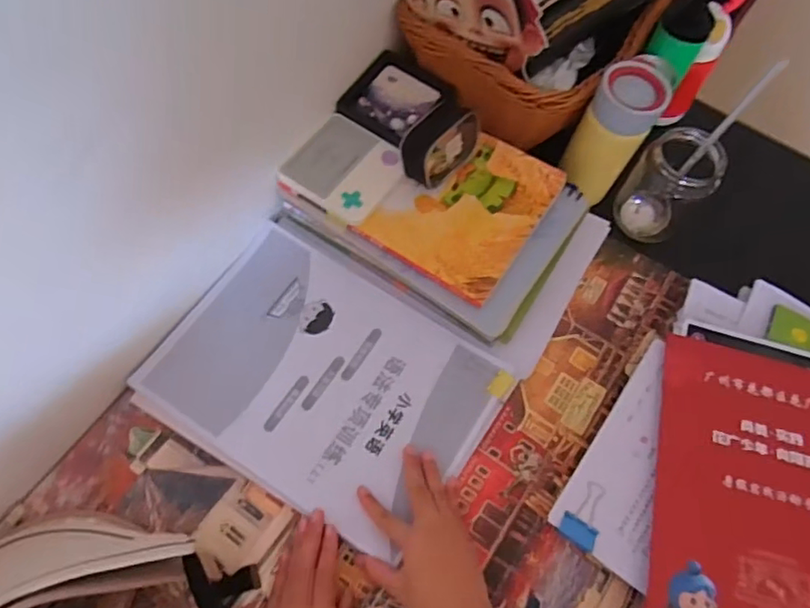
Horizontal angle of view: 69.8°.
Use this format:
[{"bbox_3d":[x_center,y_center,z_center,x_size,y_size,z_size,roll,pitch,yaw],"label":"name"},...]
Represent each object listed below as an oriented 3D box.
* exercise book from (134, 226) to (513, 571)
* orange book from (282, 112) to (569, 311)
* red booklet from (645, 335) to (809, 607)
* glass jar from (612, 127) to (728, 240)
[{"bbox_3d":[-0.076,0.072,0.543,0.289,0.012,0.214,32,69,13],"label":"exercise book"},{"bbox_3d":[0.016,-0.121,0.579,0.237,0.022,0.161,31,68,10],"label":"orange book"},{"bbox_3d":[0.325,0.181,0.503,0.213,0.014,0.283,14,66,6],"label":"red booklet"},{"bbox_3d":[0.270,-0.120,0.603,0.078,0.106,0.069,36,69,12],"label":"glass jar"}]

